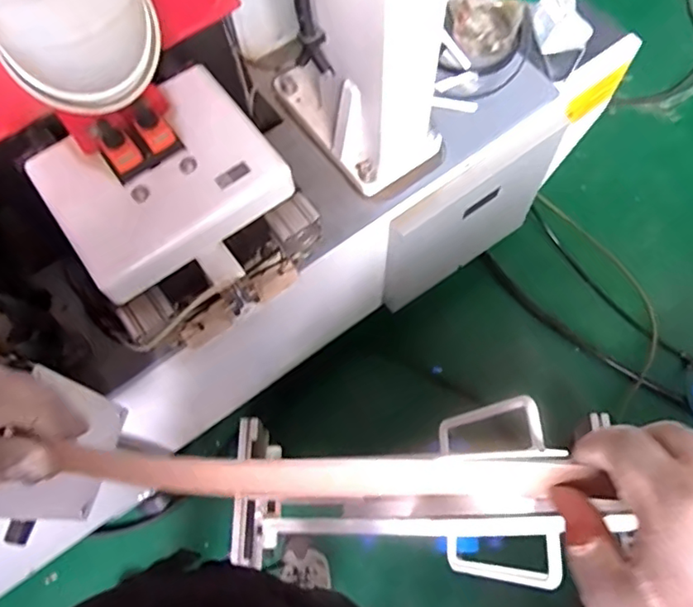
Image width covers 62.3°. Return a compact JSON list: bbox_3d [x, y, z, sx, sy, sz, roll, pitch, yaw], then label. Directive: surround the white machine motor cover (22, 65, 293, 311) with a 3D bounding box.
[{"bbox_3d":[-0.241,-0.159,0.736,0.278,0.044,0.220,-35,71,-11],"label":"white machine motor cover"}]

